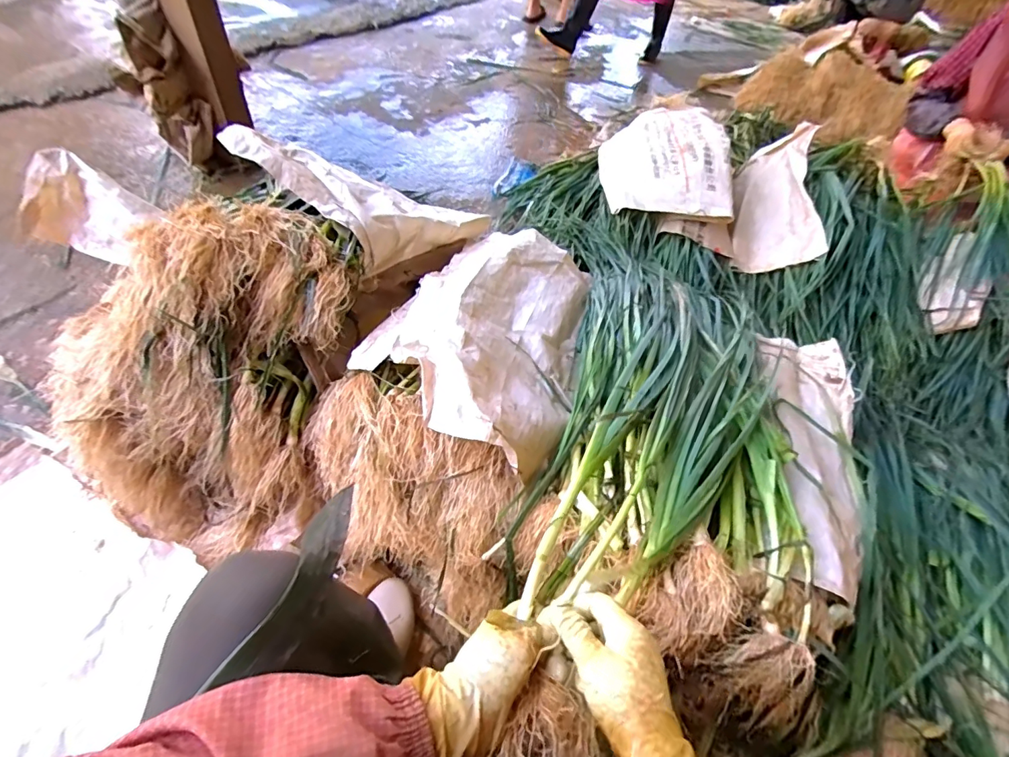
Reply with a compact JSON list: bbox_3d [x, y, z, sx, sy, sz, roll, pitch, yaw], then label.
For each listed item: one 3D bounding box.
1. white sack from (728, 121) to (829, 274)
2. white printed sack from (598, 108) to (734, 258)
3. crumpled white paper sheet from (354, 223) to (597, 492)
[{"bbox_3d":[0.742,-0.490,1.243,0.206,0.066,0.483,-6,61,39],"label":"white sack"},{"bbox_3d":[0.459,-0.592,1.258,0.379,0.167,0.468,13,51,3],"label":"white printed sack"},{"bbox_3d":[0.002,-0.108,0.763,0.330,0.123,0.515,24,52,11],"label":"crumpled white paper sheet"}]

